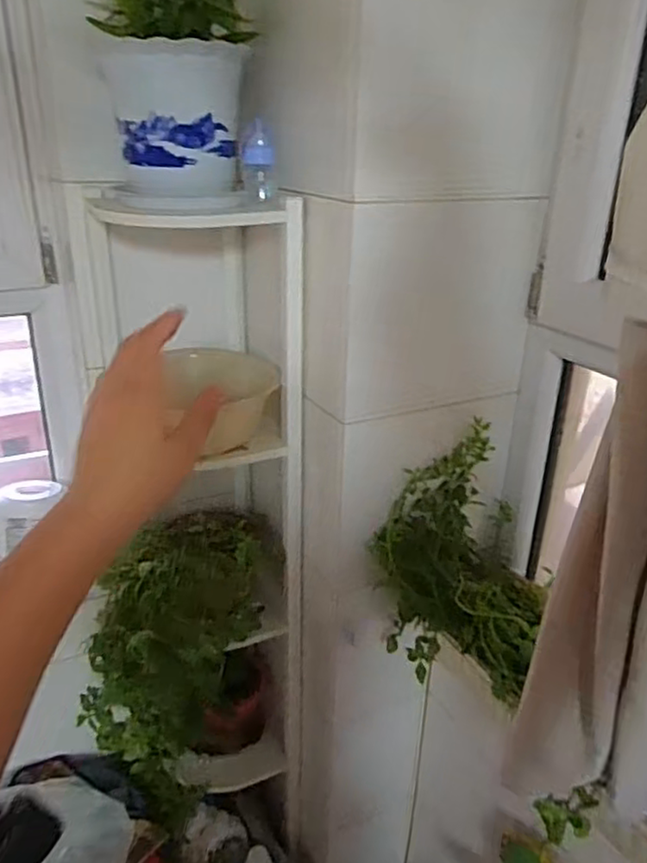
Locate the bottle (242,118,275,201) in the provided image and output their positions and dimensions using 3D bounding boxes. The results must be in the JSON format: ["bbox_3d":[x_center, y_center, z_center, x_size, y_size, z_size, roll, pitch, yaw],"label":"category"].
[{"bbox_3d":[-0.088,-0.367,0.907,0.046,0.097,0.048,-2,25,-6],"label":"bottle"}]

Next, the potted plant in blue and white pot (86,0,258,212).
[{"bbox_3d":[-0.203,-0.528,0.873,0.209,0.427,0.209,-4,25,-11],"label":"potted plant in blue and white pot"}]

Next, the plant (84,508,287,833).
[{"bbox_3d":[-0.263,0.456,1.265,0.311,0.607,0.261,7,25,12],"label":"plant"}]

